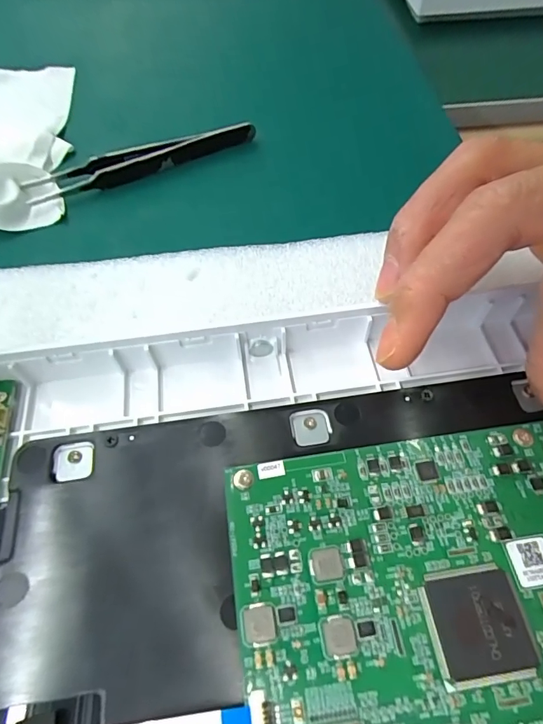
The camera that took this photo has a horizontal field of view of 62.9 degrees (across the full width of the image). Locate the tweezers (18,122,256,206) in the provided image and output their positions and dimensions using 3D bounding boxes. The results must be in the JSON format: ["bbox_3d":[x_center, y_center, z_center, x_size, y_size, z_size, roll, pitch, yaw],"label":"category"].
[{"bbox_3d":[-0.063,-0.099,0.220,0.113,0.010,0.015,-19,59,-10],"label":"tweezers"}]

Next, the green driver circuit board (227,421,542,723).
[{"bbox_3d":[0.037,0.052,0.106,0.088,0.004,0.068,-8,58,-3],"label":"green driver circuit board"}]

